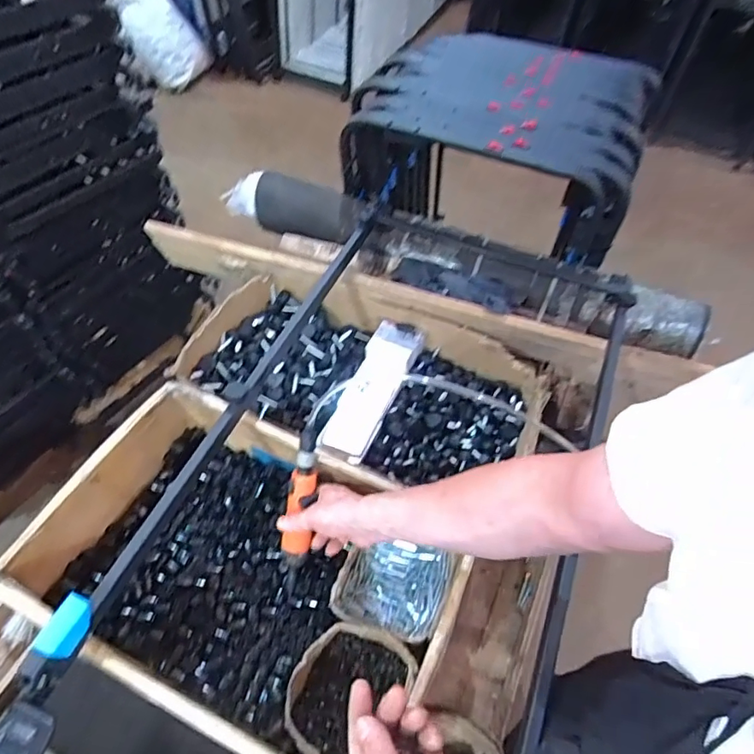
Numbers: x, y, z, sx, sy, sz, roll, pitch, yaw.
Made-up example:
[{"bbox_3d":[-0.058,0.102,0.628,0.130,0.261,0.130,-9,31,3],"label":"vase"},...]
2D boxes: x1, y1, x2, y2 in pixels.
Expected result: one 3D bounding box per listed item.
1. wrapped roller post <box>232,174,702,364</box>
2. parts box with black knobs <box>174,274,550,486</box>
[{"bbox_3d":[0.121,-0.231,1.028,0.952,0.108,0.116,22,56,12],"label":"wrapped roller post"},{"bbox_3d":[-0.027,0.010,0.922,0.585,0.113,0.311,23,56,13],"label":"parts box with black knobs"}]

